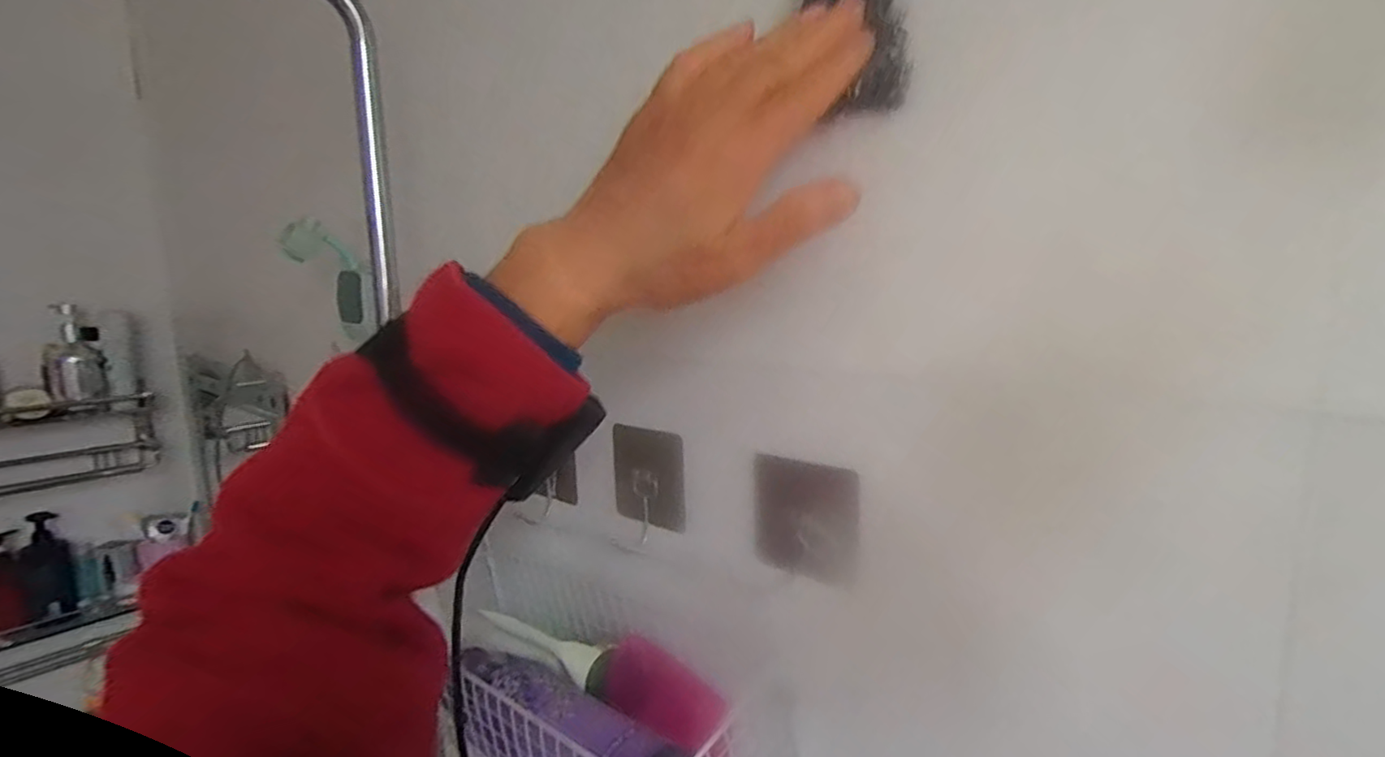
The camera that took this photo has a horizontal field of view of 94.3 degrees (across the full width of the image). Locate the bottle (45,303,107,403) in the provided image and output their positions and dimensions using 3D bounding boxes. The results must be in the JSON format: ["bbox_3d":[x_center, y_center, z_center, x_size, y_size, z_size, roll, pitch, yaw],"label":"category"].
[{"bbox_3d":[-1.156,-0.049,1.197,0.079,0.174,0.056,-9,11,-41],"label":"bottle"}]

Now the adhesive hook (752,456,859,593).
[{"bbox_3d":[0.061,0.076,0.352,0.063,0.061,0.007,6,11,41],"label":"adhesive hook"}]

